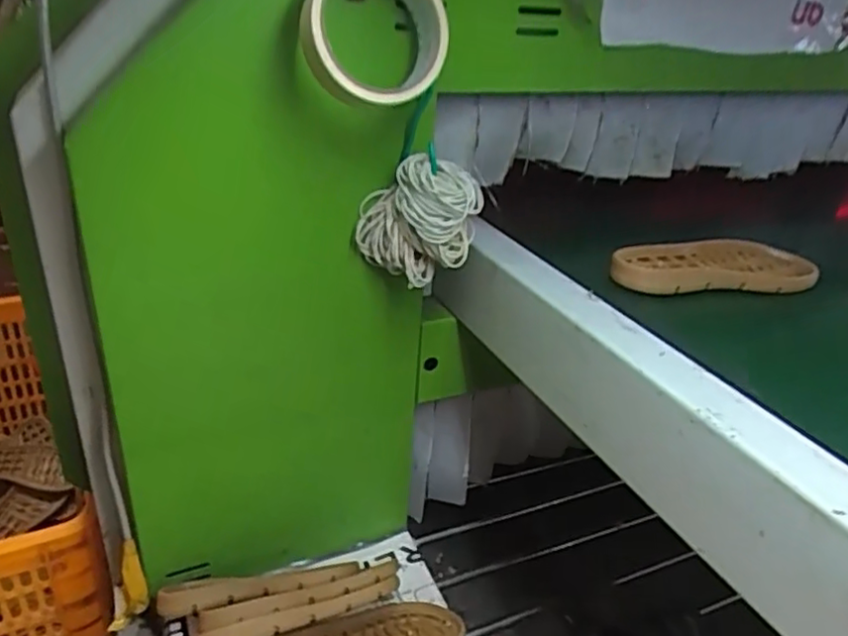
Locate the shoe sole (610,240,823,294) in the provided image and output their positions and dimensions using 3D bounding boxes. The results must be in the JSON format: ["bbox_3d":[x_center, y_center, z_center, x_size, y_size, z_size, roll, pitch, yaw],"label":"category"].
[{"bbox_3d":[0.229,-0.042,0.529,0.161,0.019,0.074,-5,30,-16],"label":"shoe sole"}]

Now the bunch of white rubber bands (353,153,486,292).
[{"bbox_3d":[-0.005,-0.072,0.501,0.093,0.089,0.041,4,28,0],"label":"bunch of white rubber bands"}]

